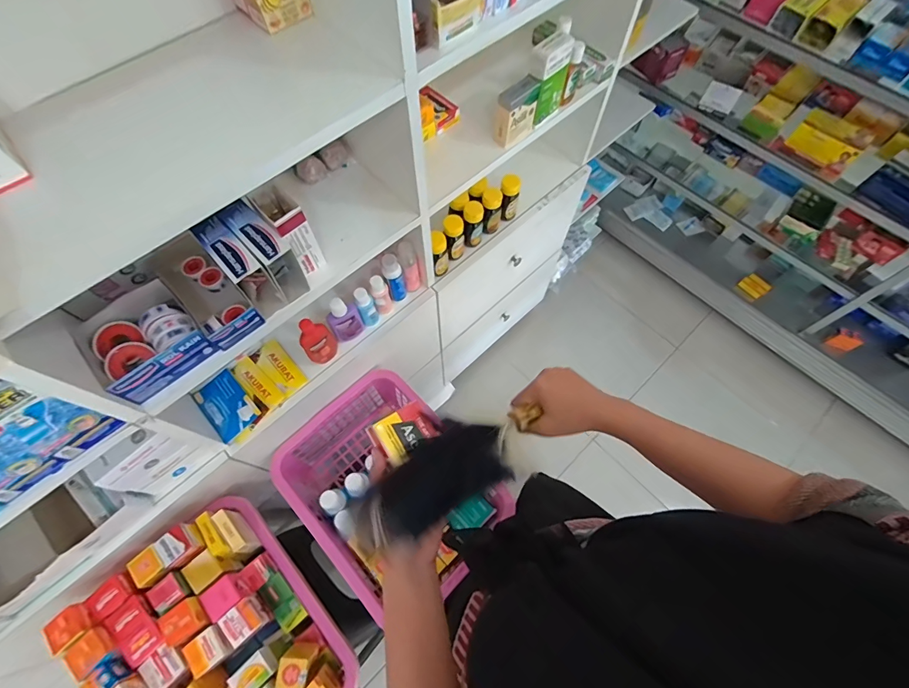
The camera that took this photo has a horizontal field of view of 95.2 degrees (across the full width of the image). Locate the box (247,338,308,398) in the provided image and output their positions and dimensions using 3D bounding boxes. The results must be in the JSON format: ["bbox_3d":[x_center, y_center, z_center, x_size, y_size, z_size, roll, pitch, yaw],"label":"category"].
[{"bbox_3d":[-0.328,0.043,0.781,0.115,0.012,0.054,40,71,17],"label":"box"}]

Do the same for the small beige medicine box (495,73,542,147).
[{"bbox_3d":[0.105,-0.389,0.702,0.028,0.094,0.079,42,72,17],"label":"small beige medicine box"}]

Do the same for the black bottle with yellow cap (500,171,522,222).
[{"bbox_3d":[0.116,-0.306,0.884,0.040,0.103,0.046,8,65,4],"label":"black bottle with yellow cap"}]

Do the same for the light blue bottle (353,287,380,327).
[{"bbox_3d":[-0.164,-0.070,0.781,0.033,0.092,0.029,-20,67,-9],"label":"light blue bottle"}]

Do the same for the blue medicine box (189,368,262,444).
[{"bbox_3d":[-0.408,0.106,0.740,0.076,0.016,0.120,-41,71,-17],"label":"blue medicine box"}]

